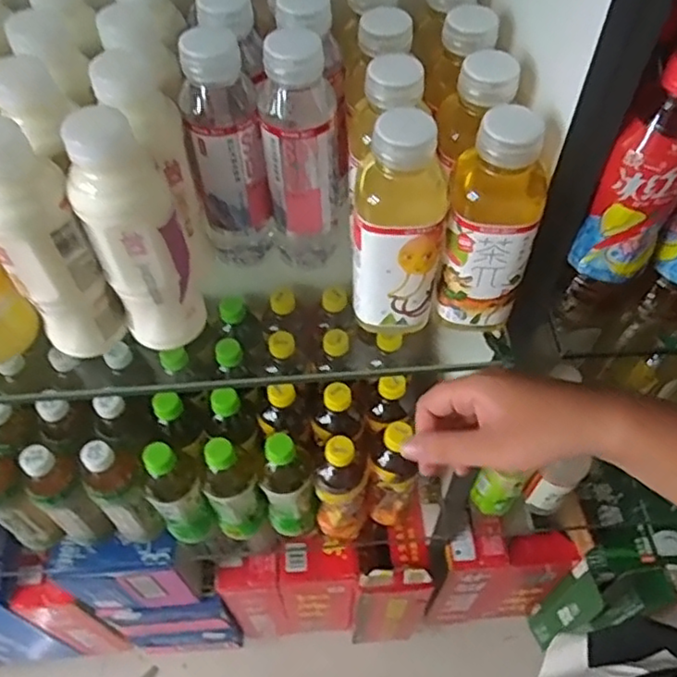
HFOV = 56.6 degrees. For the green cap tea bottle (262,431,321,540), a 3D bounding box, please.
[{"bbox_3d":[-0.064,0.181,0.771,0.060,0.198,0.058,0,54,1],"label":"green cap tea bottle"}]

